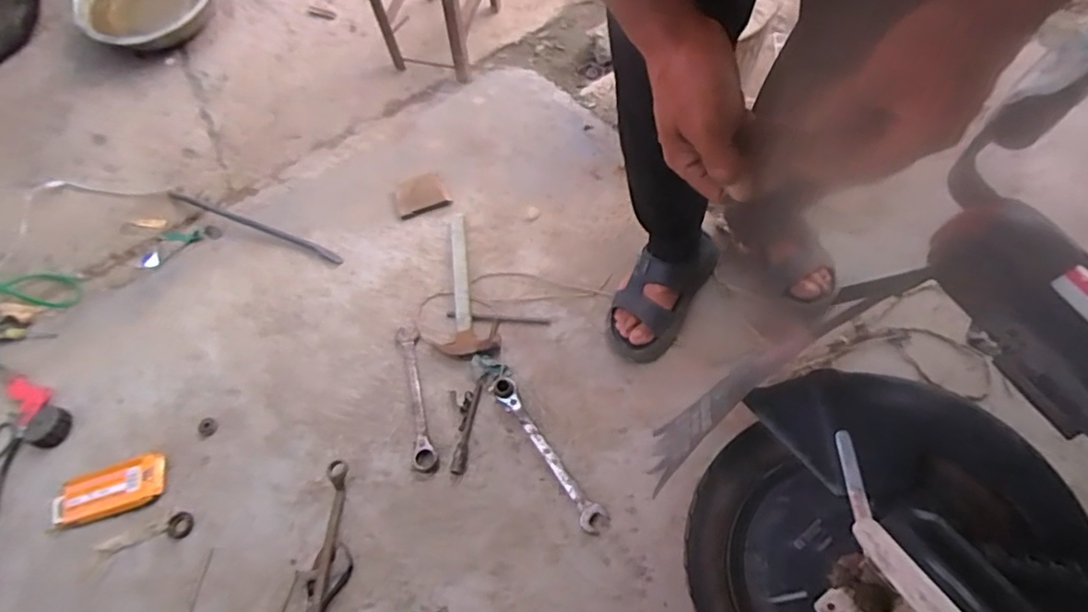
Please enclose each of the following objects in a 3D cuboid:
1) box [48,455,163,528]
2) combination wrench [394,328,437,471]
[{"bbox_3d":[-0.728,0.311,0.981,0.182,0.023,0.077,-16,67,-4],"label":"box"},{"bbox_3d":[-0.222,0.153,1.008,0.037,0.017,0.267,-16,54,-4],"label":"combination wrench"}]

